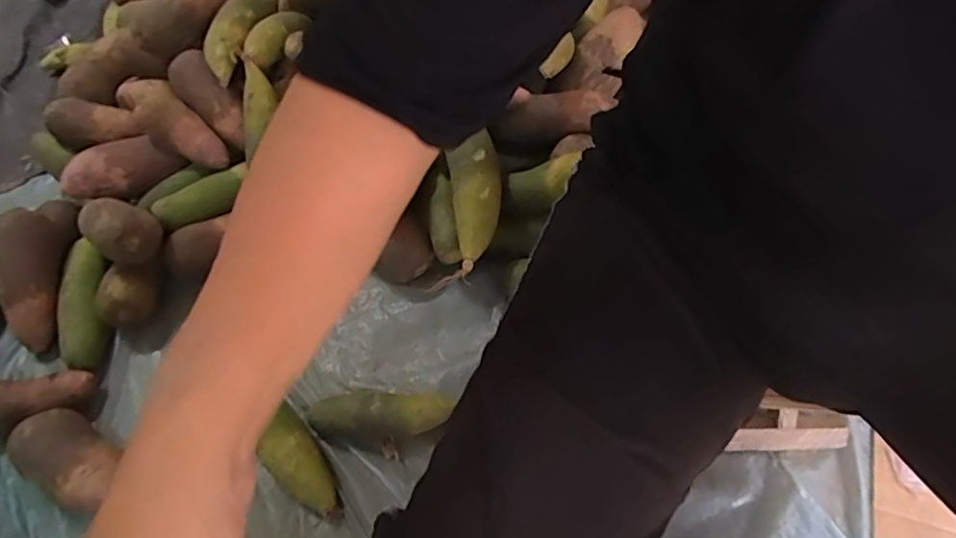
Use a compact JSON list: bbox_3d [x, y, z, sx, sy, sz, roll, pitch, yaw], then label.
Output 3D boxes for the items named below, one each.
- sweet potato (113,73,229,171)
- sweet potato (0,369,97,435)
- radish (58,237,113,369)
[{"bbox_3d":[-0.442,-0.214,0.790,0.202,0.073,0.068,40,69,23],"label":"sweet potato"},{"bbox_3d":[-0.528,0.160,0.658,0.147,0.054,0.063,-13,60,-4],"label":"sweet potato"},{"bbox_3d":[-0.498,0.047,0.717,0.052,0.059,0.178,-17,60,-7],"label":"radish"}]

